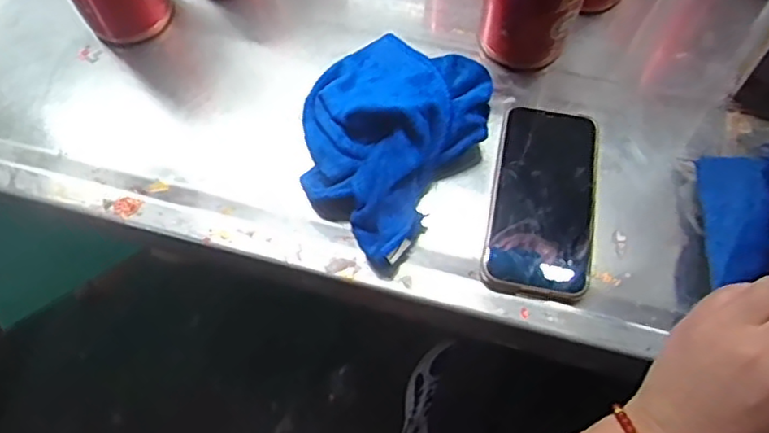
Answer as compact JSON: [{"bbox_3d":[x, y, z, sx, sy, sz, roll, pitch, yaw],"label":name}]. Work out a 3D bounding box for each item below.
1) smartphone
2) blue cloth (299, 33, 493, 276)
[{"bbox_3d":[0.125,-0.014,0.497,0.079,0.016,0.164,10,66,6],"label":"smartphone"},{"bbox_3d":[-0.005,-0.070,0.503,0.146,0.059,0.179,31,70,14],"label":"blue cloth"}]

